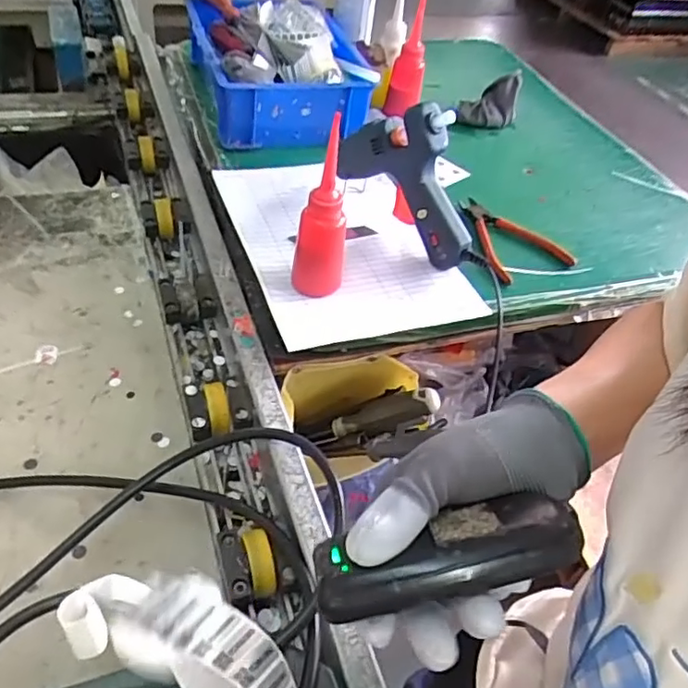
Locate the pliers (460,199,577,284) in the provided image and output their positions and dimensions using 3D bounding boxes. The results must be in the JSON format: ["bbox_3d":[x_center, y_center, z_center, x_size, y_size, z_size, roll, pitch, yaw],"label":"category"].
[{"bbox_3d":[0.195,-0.116,0.667,0.113,0.019,0.136,3,46,-6],"label":"pliers"}]

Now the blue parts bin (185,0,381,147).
[{"bbox_3d":[-0.083,-0.380,0.824,0.218,0.095,0.279,-7,48,-16],"label":"blue parts bin"}]

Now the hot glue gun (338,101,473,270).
[{"bbox_3d":[0.066,-0.170,0.616,0.030,0.146,0.170,-29,57,-32],"label":"hot glue gun"}]

